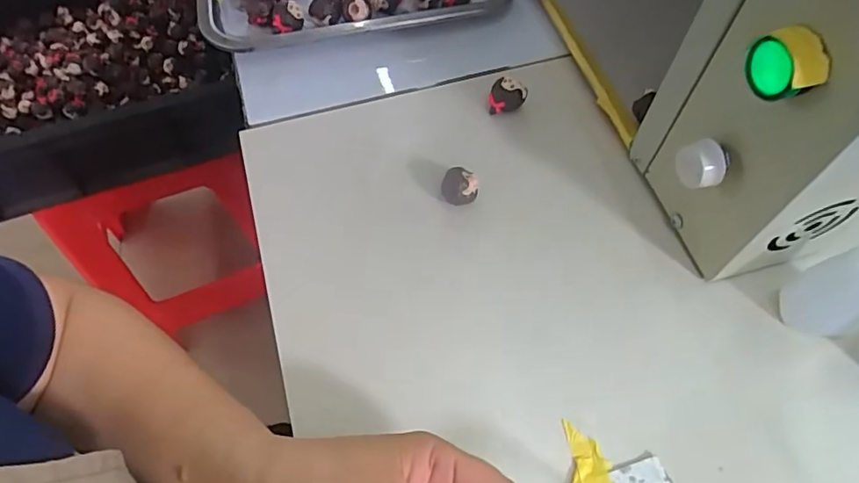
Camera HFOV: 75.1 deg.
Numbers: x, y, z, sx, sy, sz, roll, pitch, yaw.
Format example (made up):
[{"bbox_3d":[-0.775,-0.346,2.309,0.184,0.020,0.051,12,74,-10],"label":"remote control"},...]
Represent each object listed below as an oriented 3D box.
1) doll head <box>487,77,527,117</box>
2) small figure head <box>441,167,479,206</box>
[{"bbox_3d":[0.057,-0.105,0.412,0.026,0.026,0.019,11,60,7],"label":"doll head"},{"bbox_3d":[0.021,-0.037,0.371,0.024,0.021,0.021,7,60,5],"label":"small figure head"}]

